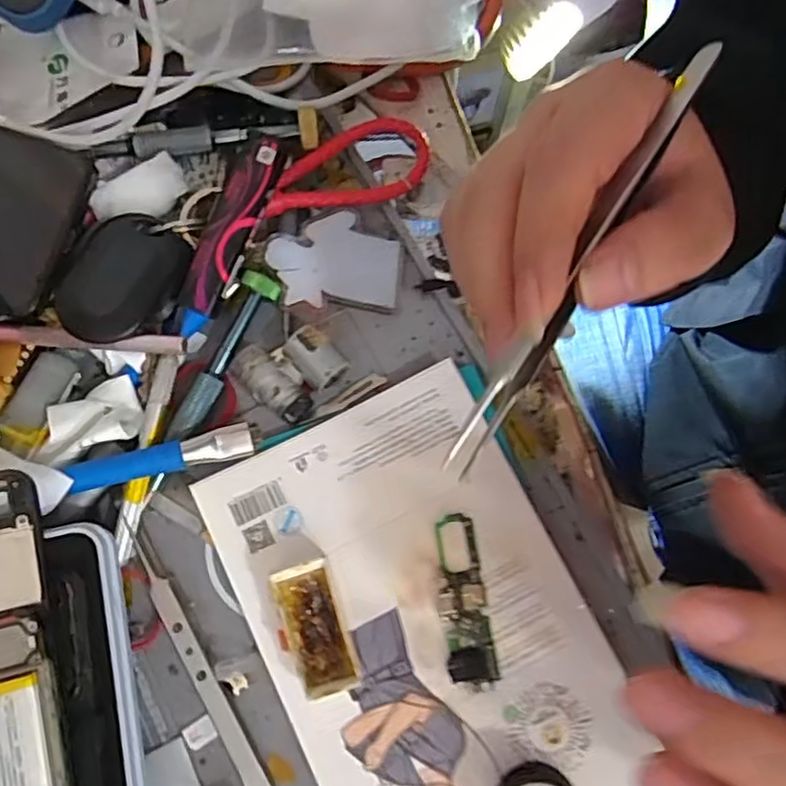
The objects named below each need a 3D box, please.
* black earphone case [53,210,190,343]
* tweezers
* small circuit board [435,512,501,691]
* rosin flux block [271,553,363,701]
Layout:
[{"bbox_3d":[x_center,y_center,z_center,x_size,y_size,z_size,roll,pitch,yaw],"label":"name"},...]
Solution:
[{"bbox_3d":[-0.112,-0.046,0.273,0.041,0.015,0.056,26,77,7],"label":"black earphone case"},{"bbox_3d":[0.057,-0.042,0.191,0.009,0.013,0.150,31,79,8],"label":"tweezers"},{"bbox_3d":[0.027,0.080,0.255,0.018,0.004,0.063,-8,76,-2],"label":"small circuit board"},{"bbox_3d":[-0.029,0.088,0.247,0.022,0.018,0.046,-19,76,-4],"label":"rosin flux block"}]

